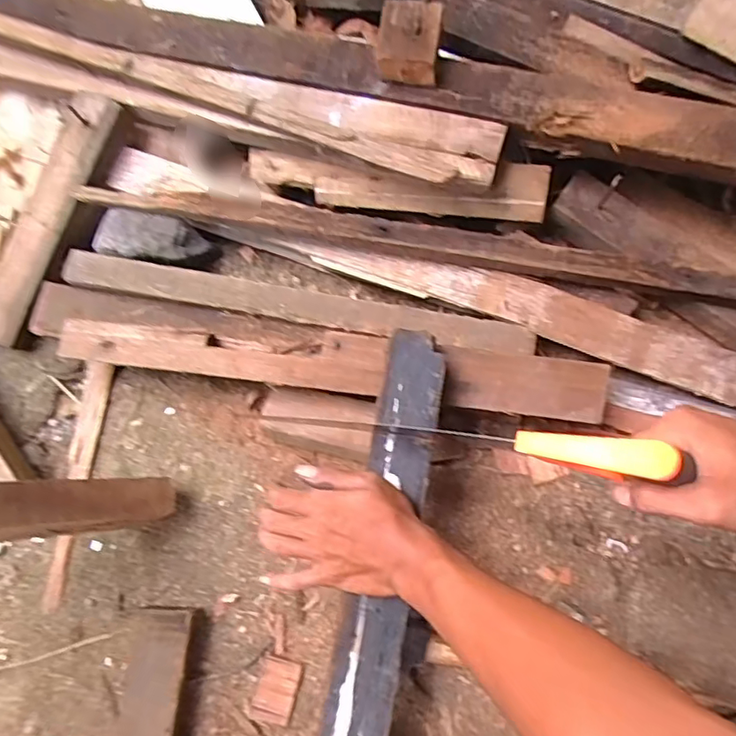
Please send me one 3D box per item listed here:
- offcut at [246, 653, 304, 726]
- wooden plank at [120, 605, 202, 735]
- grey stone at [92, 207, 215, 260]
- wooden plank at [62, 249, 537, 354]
[{"bbox_3d":[-0.089,0.315,0.539,0.040,0.006,0.056,15,73,6],"label":"offcut"},{"bbox_3d":[-0.203,0.400,0.496,0.056,0.045,0.335,0,72,2],"label":"wooden plank"},{"bbox_3d":[-0.253,-0.149,0.642,0.122,0.036,0.058,6,74,1],"label":"grey stone"},{"bbox_3d":[-0.081,-0.072,0.608,0.519,0.017,0.038,10,74,3],"label":"wooden plank"}]

